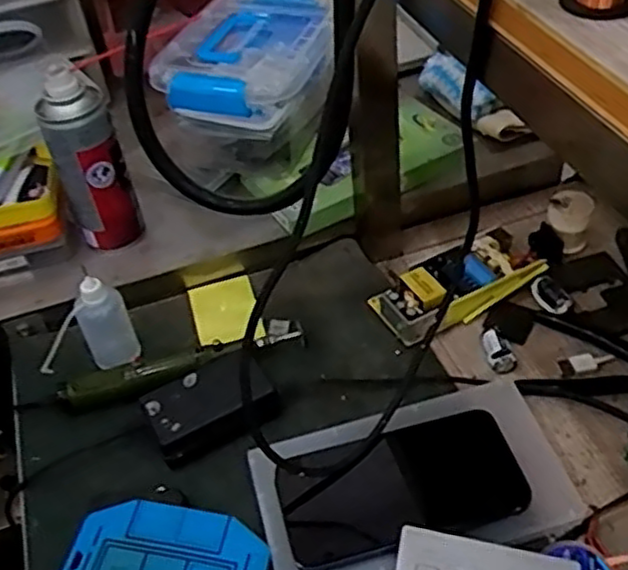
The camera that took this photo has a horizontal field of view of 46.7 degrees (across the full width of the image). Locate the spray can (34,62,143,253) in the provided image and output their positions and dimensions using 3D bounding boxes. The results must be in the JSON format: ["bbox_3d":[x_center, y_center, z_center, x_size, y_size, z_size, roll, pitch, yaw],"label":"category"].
[{"bbox_3d":[-0.182,-0.099,0.581,0.050,0.147,0.055,-4,44,4],"label":"spray can"}]

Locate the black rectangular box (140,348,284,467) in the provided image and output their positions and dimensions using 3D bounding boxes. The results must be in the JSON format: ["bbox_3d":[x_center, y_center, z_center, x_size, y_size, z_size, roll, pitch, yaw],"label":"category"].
[{"bbox_3d":[-0.074,0.081,0.510,0.085,0.034,0.051,-27,47,-18],"label":"black rectangular box"}]

